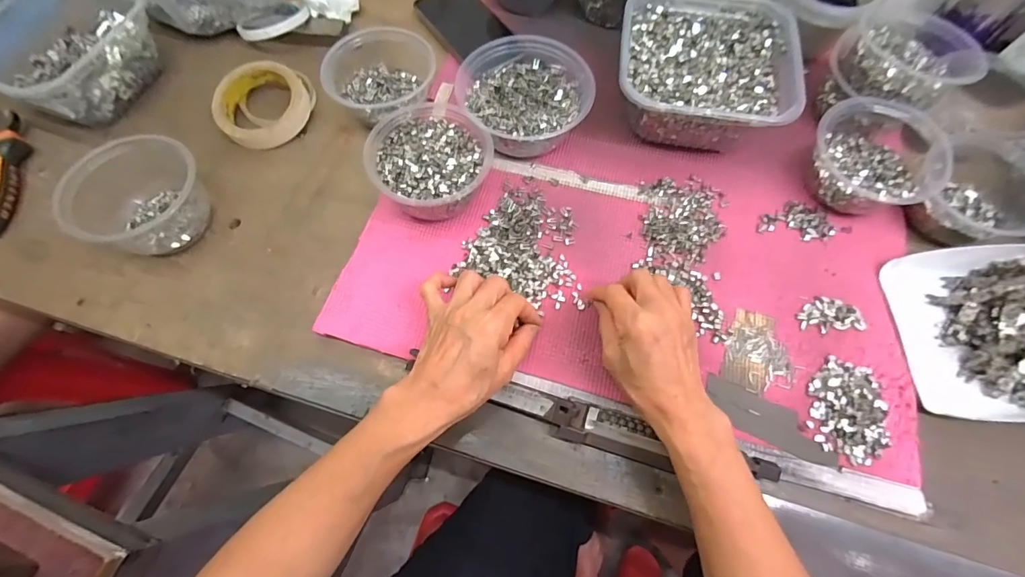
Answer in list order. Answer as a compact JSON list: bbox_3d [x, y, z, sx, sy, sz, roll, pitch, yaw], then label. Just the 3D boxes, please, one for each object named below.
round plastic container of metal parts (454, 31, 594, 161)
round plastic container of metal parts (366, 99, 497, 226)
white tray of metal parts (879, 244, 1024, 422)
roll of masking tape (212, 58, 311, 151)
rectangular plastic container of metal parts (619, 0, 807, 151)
[{"bbox_3d":[0.014,-0.200,0.467,0.131,0.054,0.129,1,67,-1],"label":"round plastic container of metal parts"},{"bbox_3d":[-0.079,-0.122,0.432,0.111,0.058,0.112,1,67,-1],"label":"round plastic container of metal parts"},{"bbox_3d":[0.442,0.028,0.369,0.169,0.078,0.157,0,68,-1],"label":"white tray of metal parts"},{"bbox_3d":[-0.282,-0.206,0.489,0.091,0.038,0.096,1,67,-1],"label":"roll of masking tape"},{"bbox_3d":[0.199,-0.231,0.474,0.174,0.072,0.179,9,68,3],"label":"rectangular plastic container of metal parts"}]

